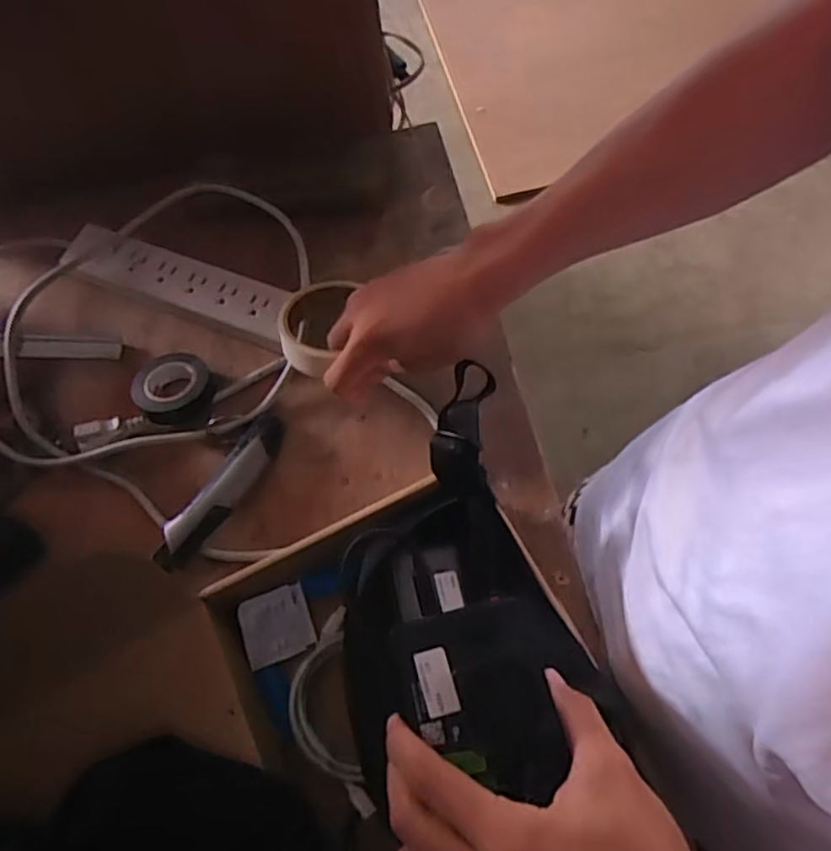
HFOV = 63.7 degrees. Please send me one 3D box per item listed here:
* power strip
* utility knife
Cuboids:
[{"bbox_3d":[-0.211,-0.125,0.598,0.218,0.025,0.049,21,69,12],"label":"power strip"},{"bbox_3d":[-0.150,0.051,0.522,0.034,0.019,0.139,28,71,14],"label":"utility knife"}]

